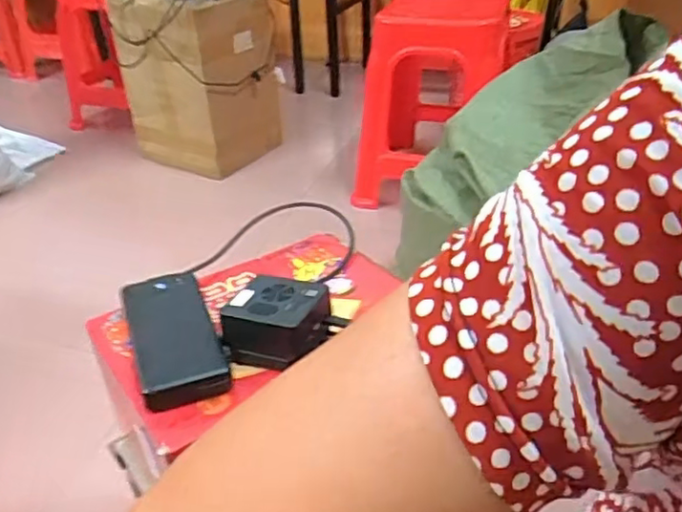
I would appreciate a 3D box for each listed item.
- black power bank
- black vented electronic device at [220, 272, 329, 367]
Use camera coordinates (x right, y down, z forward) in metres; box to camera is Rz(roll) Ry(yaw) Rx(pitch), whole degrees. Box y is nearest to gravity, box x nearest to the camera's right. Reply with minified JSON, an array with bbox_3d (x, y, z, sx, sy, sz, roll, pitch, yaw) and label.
[{"bbox_3d":[-0.151,0.070,0.571,0.070,0.023,0.158,-15,36,-17],"label":"black power bank"},{"bbox_3d":[-0.055,0.062,0.570,0.086,0.056,0.079,6,35,13],"label":"black vented electronic device"}]

